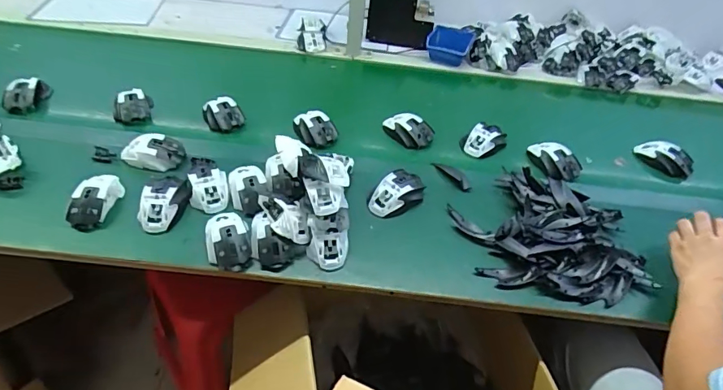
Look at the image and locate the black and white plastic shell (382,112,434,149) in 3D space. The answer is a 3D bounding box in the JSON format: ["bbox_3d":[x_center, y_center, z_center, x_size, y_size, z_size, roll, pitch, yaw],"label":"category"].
[{"bbox_3d":[0.103,-0.145,0.988,0.066,0.038,0.117,-29,53,-31],"label":"black and white plastic shell"}]

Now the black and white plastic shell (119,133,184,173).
[{"bbox_3d":[-0.386,-0.080,0.837,0.115,0.034,0.069,-3,44,-9],"label":"black and white plastic shell"}]

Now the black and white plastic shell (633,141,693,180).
[{"bbox_3d":[0.662,-0.081,0.990,0.053,0.046,0.113,-23,50,-27],"label":"black and white plastic shell"}]

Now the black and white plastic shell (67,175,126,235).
[{"bbox_3d":[-0.445,0.004,0.759,0.067,0.033,0.111,16,44,10],"label":"black and white plastic shell"}]

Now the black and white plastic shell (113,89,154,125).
[{"bbox_3d":[-0.470,-0.183,0.939,0.082,0.038,0.081,-18,48,-23],"label":"black and white plastic shell"}]

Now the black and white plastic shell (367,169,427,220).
[{"bbox_3d":[0.067,-0.001,0.830,0.070,0.047,0.113,33,50,26],"label":"black and white plastic shell"}]

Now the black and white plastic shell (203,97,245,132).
[{"bbox_3d":[-0.290,-0.169,0.956,0.076,0.045,0.072,-10,46,-16],"label":"black and white plastic shell"}]

